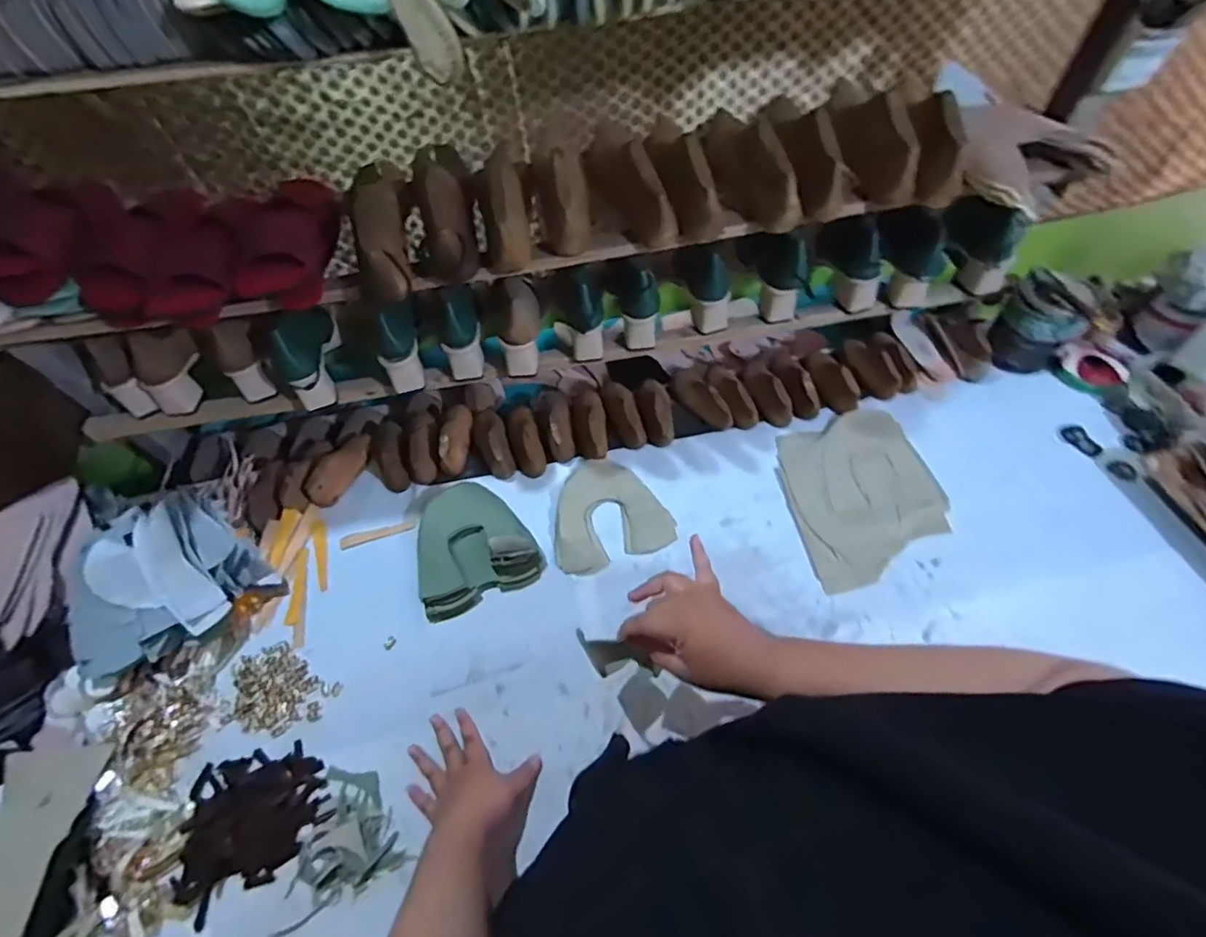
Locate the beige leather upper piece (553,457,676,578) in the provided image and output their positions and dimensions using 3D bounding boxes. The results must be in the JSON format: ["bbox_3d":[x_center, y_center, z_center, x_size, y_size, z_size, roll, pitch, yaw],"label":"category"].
[{"bbox_3d":[0.001,0.062,0.846,0.172,0.010,0.171,-19,57,-7],"label":"beige leather upper piece"}]

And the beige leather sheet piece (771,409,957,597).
[{"bbox_3d":[0.380,0.032,0.832,0.234,0.013,0.251,-18,59,-6],"label":"beige leather sheet piece"}]

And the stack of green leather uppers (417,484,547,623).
[{"bbox_3d":[-0.193,0.104,0.806,0.171,0.058,0.176,-23,58,-10],"label":"stack of green leather uppers"}]

